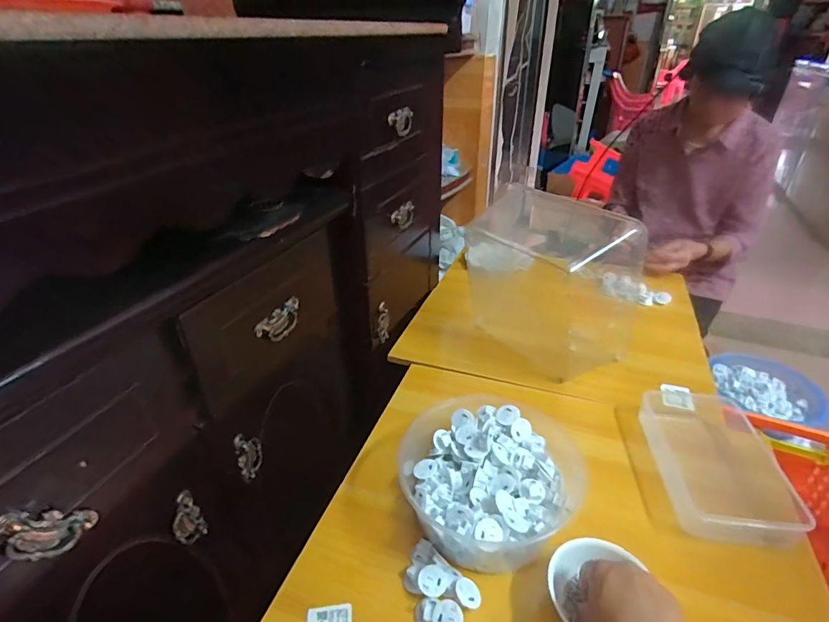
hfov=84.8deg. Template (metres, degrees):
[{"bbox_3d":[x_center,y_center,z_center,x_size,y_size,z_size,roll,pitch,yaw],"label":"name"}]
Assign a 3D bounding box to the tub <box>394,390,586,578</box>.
[{"bbox_3d":[0.102,0.228,0.628,0.232,0.097,0.232,0,32,0],"label":"tub"}]

